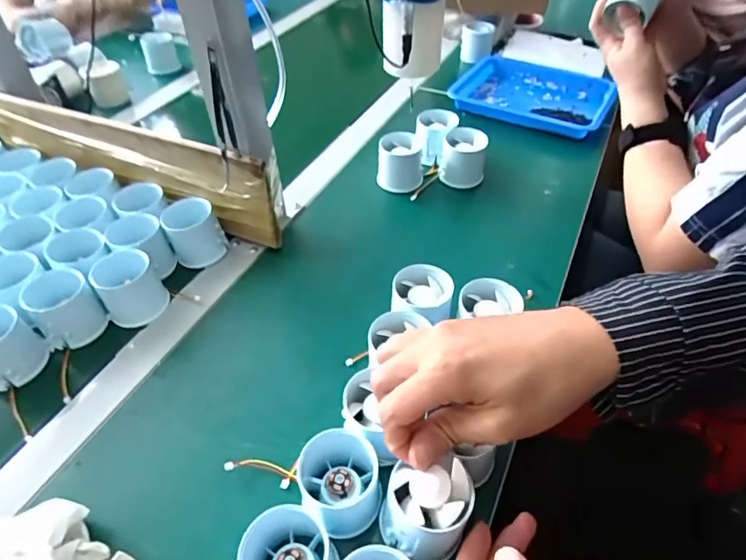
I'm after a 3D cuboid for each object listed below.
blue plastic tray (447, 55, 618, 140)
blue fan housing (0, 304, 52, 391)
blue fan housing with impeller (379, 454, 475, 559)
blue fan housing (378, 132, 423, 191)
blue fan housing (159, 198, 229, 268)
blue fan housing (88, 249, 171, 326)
[{"bbox_3d":[0.239,-0.274,0.737,0.213,0.032,0.169,22,50,22],"label":"blue plastic tray"},{"bbox_3d":[-0.317,0.055,0.417,0.061,0.044,0.051,26,52,25],"label":"blue fan housing"},{"bbox_3d":[0.033,0.142,0.305,0.050,0.055,0.047,14,48,15],"label":"blue fan housing with impeller"},{"bbox_3d":[0.033,-0.140,0.593,0.052,0.054,0.052,3,46,5],"label":"blue fan housing"},{"bbox_3d":[-0.190,-0.053,0.518,0.051,0.050,0.062,-23,49,-19],"label":"blue fan housing"},{"bbox_3d":[-0.228,0.006,0.461,0.054,0.045,0.055,-34,53,-27],"label":"blue fan housing"}]

